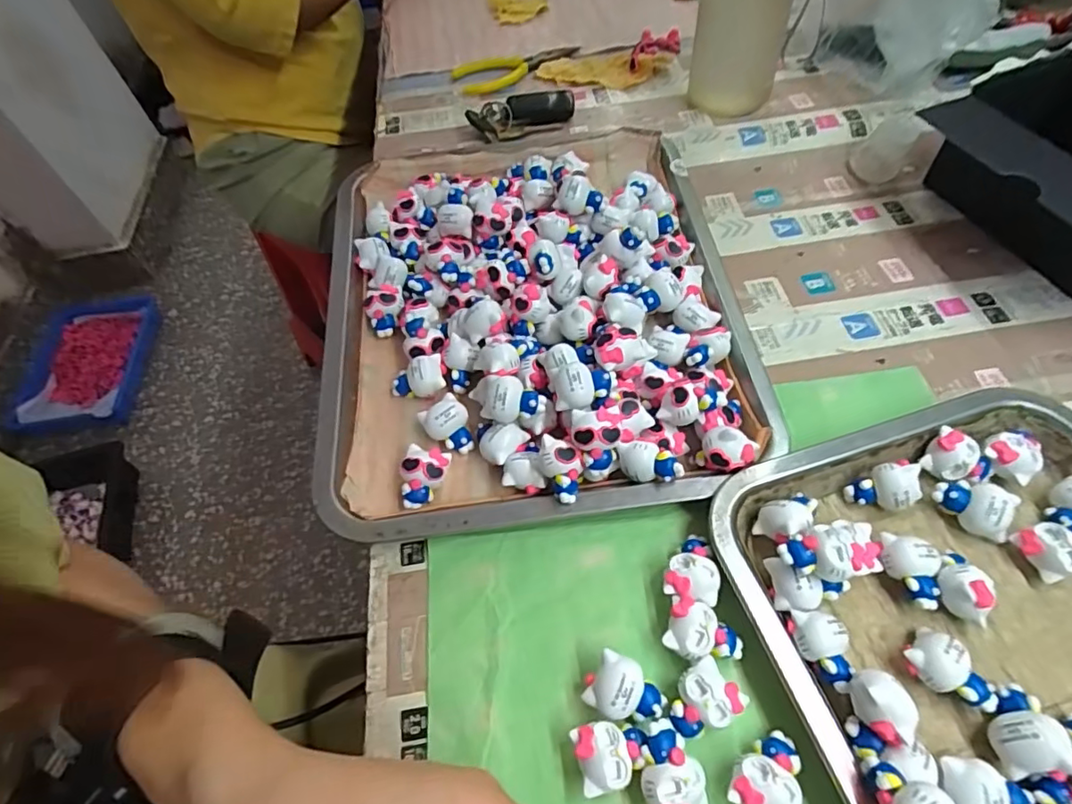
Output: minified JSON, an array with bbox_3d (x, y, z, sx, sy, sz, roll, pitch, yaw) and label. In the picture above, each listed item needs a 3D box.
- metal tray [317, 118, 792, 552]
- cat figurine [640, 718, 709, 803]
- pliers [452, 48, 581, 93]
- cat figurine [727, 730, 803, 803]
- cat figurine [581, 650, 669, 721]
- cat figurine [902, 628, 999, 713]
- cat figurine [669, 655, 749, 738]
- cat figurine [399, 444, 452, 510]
[{"bbox_3d":[-0.009,-0.073,0.368,0.255,0.043,0.302,-10,59,2],"label":"metal tray"},{"bbox_3d":[0.053,0.152,0.233,0.024,0.021,0.033,-24,57,-12],"label":"cat figurine"},{"bbox_3d":[-0.017,-0.308,0.522,0.116,0.008,0.037,-11,56,-3],"label":"pliers"},{"bbox_3d":[0.094,0.152,0.231,0.025,0.020,0.033,28,62,21],"label":"cat figurine"},{"bbox_3d":[0.039,0.129,0.250,0.033,0.023,0.024,27,62,21],"label":"cat figurine"},{"bbox_3d":[0.178,0.118,0.244,0.037,0.021,0.021,37,66,25],"label":"cat figurine"},{"bbox_3d":[0.072,0.130,0.246,0.031,0.018,0.025,-34,60,-17],"label":"cat figurine"},{"bbox_3d":[-0.063,0.043,0.317,0.023,0.023,0.032,10,57,11],"label":"cat figurine"}]

